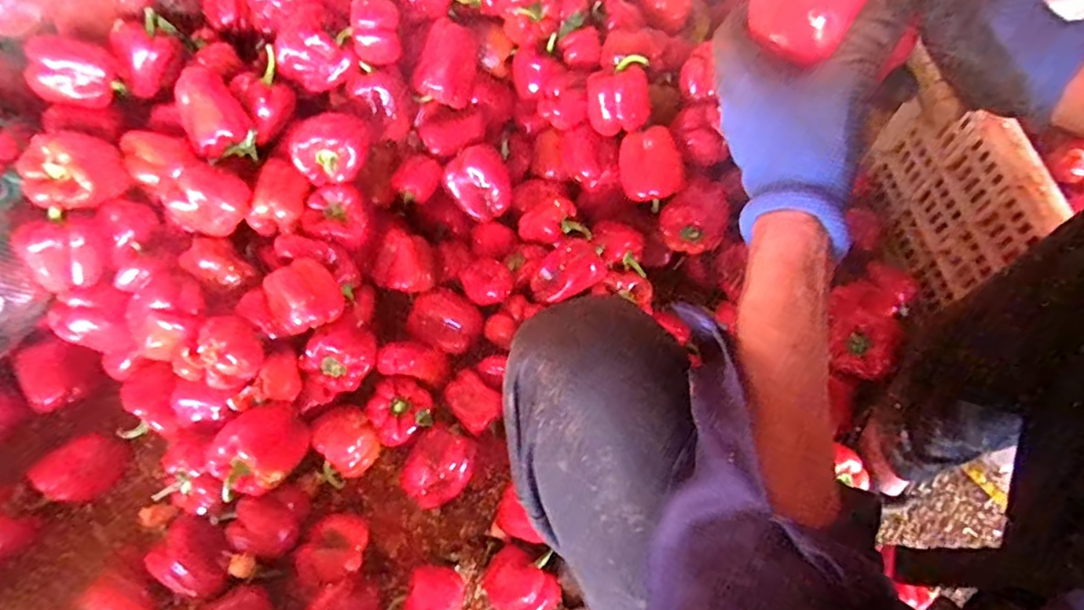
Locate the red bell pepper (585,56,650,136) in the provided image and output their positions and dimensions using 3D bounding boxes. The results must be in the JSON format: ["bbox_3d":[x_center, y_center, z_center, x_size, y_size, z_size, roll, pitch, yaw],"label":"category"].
[{"bbox_3d":[0.106,-0.279,0.782,0.086,0.063,0.084,3,66,0],"label":"red bell pepper"}]

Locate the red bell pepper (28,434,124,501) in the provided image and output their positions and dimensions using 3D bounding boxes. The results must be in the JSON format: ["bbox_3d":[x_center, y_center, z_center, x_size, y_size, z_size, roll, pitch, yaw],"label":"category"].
[{"bbox_3d":[-0.577,0.200,0.721,0.070,0.055,0.085,21,67,8],"label":"red bell pepper"}]

